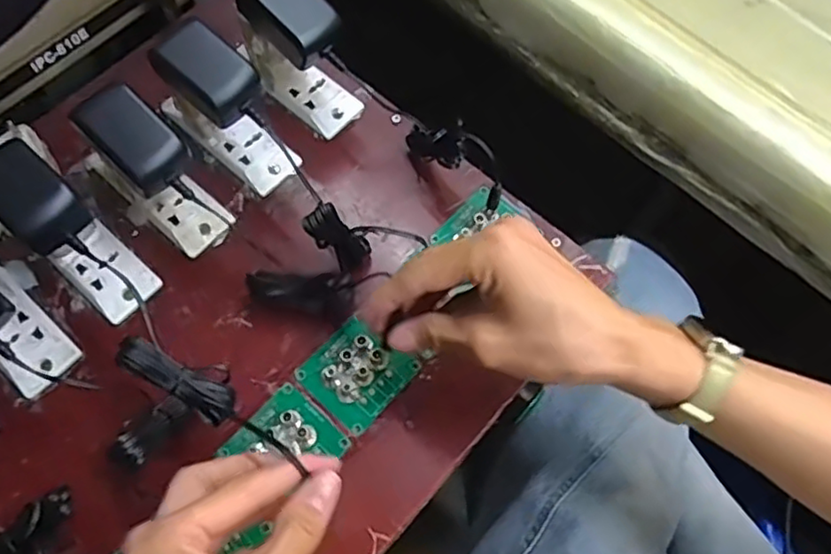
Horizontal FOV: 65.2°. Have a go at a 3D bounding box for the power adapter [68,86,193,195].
[{"bbox_3d":[-0.180,-0.089,0.414,0.059,0.031,0.042,42,73,15],"label":"power adapter"}]

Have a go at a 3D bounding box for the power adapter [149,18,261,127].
[{"bbox_3d":[-0.140,-0.138,0.434,0.065,0.028,0.046,39,72,14],"label":"power adapter"}]

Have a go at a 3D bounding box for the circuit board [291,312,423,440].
[{"bbox_3d":[-0.040,0.066,0.451,0.062,0.008,0.065,41,73,15],"label":"circuit board"}]

